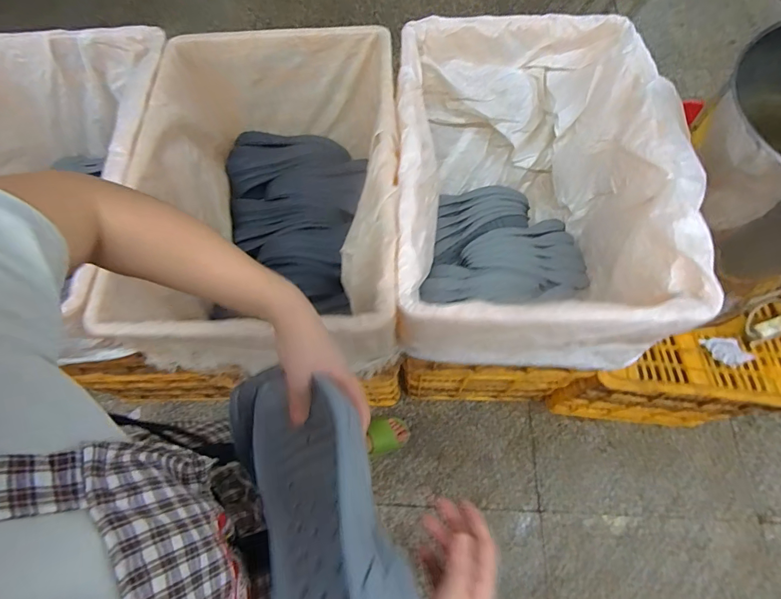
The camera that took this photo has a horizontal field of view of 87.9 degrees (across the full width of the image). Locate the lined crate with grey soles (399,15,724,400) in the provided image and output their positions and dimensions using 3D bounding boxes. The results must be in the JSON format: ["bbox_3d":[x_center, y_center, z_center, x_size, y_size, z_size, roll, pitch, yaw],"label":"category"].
[{"bbox_3d":[0.270,-0.210,0.857,0.492,0.340,0.693,0,68,2],"label":"lined crate with grey soles"}]

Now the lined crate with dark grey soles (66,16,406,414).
[{"bbox_3d":[-0.238,-0.199,0.855,0.487,0.316,0.671,-2,68,1],"label":"lined crate with dark grey soles"}]

